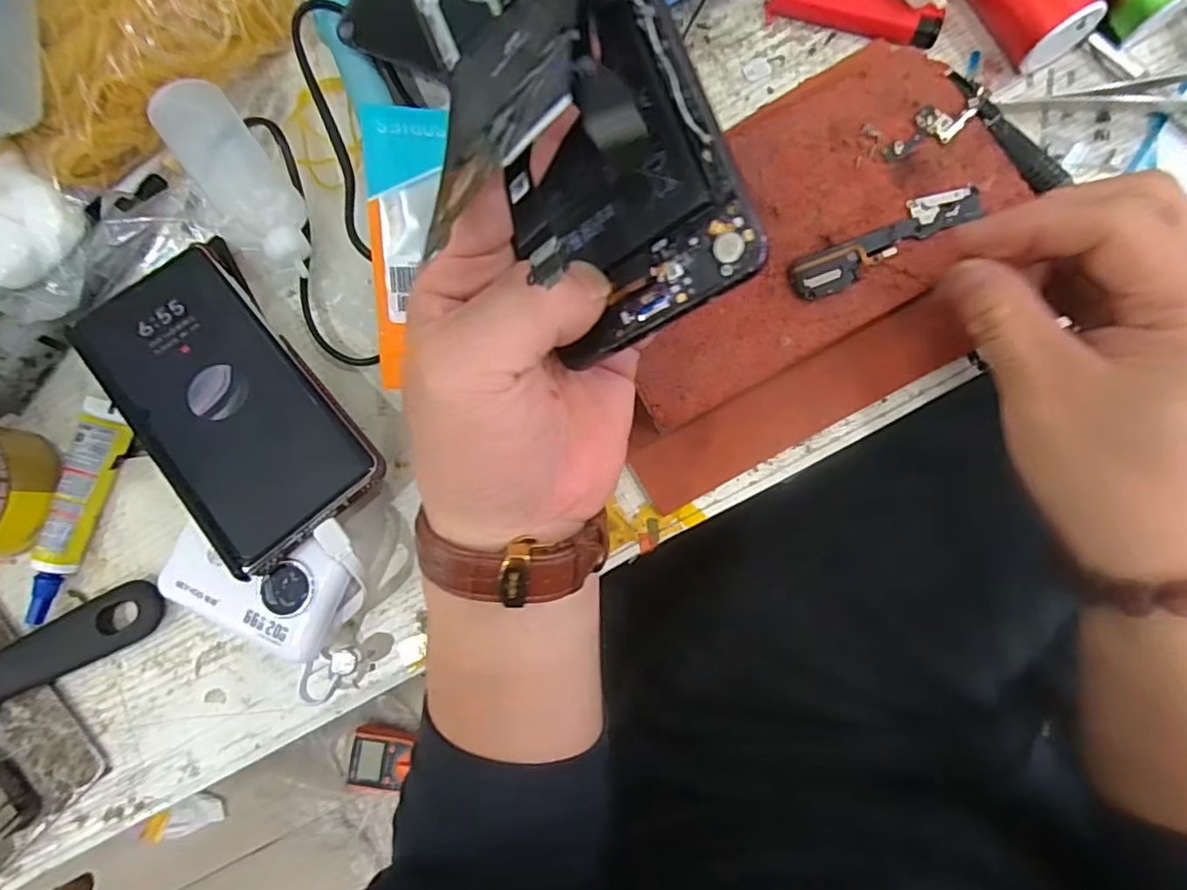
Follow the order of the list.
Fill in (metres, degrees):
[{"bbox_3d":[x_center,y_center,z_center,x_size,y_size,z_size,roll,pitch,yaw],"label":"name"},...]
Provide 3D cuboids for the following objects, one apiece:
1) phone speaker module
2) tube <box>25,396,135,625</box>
[{"bbox_3d":[0.120,-0.084,0.251,0.081,0.007,0.019,-27,81,0],"label":"phone speaker module"},{"bbox_3d":[-0.256,0.032,0.296,0.020,0.012,0.110,15,85,7],"label":"tube"}]

